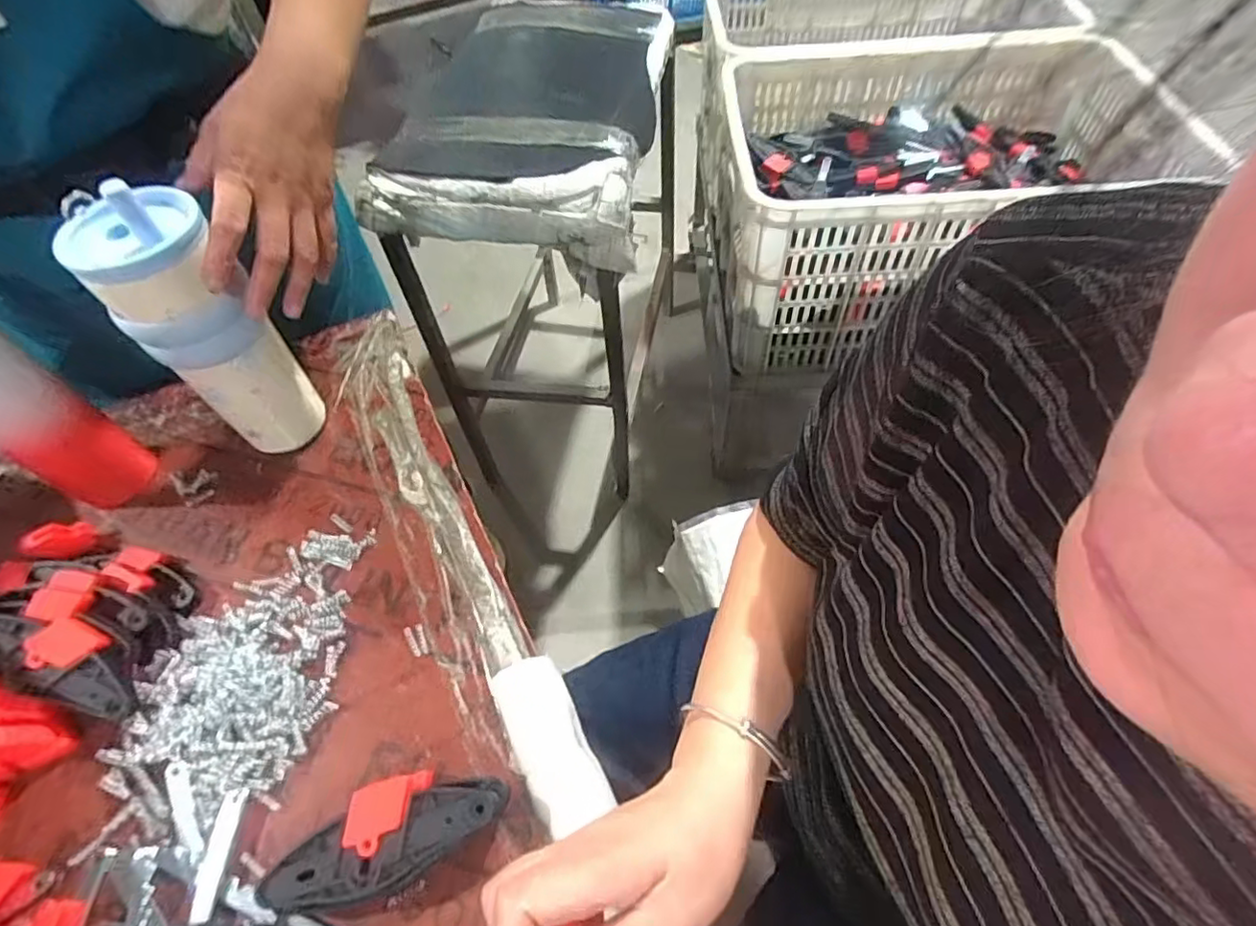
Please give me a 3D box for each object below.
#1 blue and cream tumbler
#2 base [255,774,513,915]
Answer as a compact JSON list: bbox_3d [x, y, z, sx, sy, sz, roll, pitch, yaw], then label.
[{"bbox_3d":[-0.311,-0.096,0.465,0.083,0.221,0.079,-29,59,-15],"label":"blue and cream tumbler"},{"bbox_3d":[-0.138,0.216,0.354,0.129,0.040,0.057,-28,59,-15],"label":"base"}]

